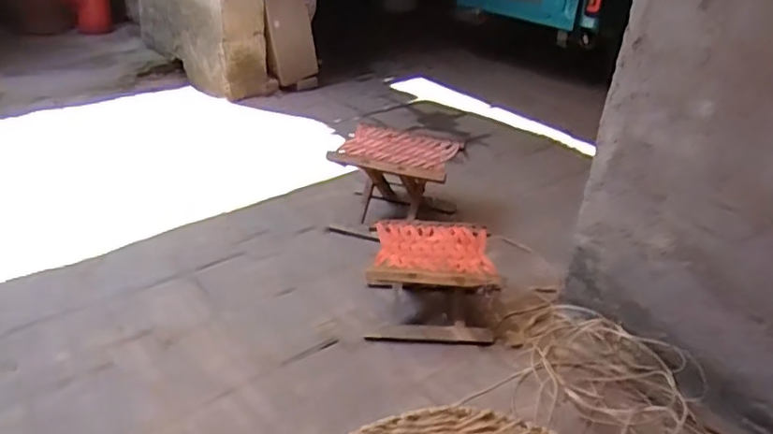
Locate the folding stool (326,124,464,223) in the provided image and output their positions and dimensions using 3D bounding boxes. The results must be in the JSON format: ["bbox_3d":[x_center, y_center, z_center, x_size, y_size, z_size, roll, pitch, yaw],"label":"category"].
[{"bbox_3d":[0.028,-0.098,1.705,0.298,0.205,0.272,13,32,14],"label":"folding stool"}]

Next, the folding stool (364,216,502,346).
[{"bbox_3d":[0.092,0.145,1.391,0.273,0.180,0.237,1,29,-5],"label":"folding stool"}]

